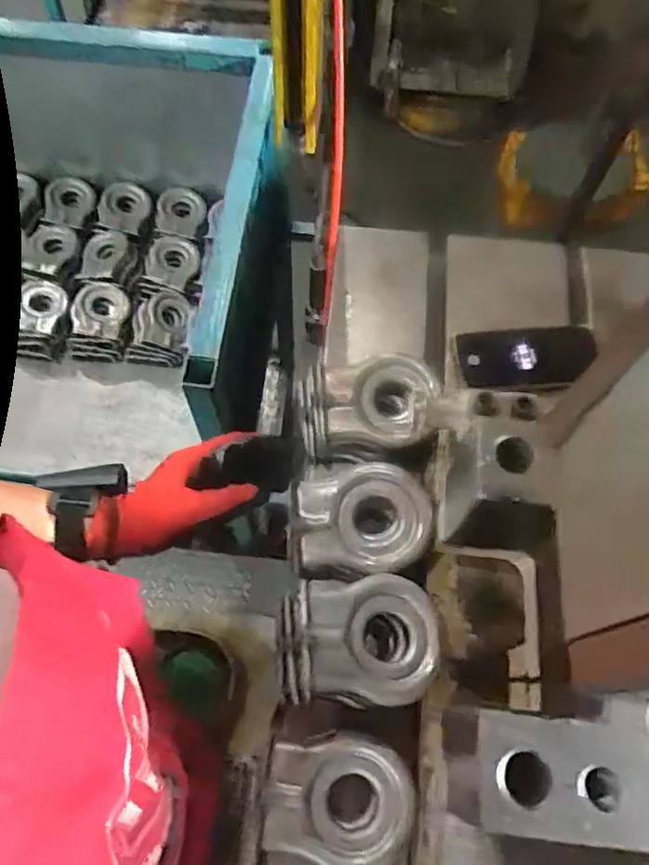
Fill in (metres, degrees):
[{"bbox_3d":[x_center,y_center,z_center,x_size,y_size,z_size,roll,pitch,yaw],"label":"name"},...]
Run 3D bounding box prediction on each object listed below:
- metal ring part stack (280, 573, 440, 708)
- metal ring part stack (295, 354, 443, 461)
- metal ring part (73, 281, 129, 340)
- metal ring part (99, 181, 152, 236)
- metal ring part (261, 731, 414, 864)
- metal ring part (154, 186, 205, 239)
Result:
[{"bbox_3d":[0.027,0.170,0.510,0.126,0.063,0.098,-3,65,-3],"label":"metal ring part stack"},{"bbox_3d":[0.044,-0.023,0.623,0.132,0.058,0.093,-6,66,-5],"label":"metal ring part stack"},{"bbox_3d":[-0.407,-0.221,1.126,0.097,0.019,0.112,7,65,1],"label":"metal ring part"},{"bbox_3d":[-0.385,-0.432,1.190,0.093,0.037,0.105,14,65,5],"label":"metal ring part"},{"bbox_3d":[0.010,0.286,0.484,0.112,0.023,0.093,9,65,2],"label":"metal ring part"},{"bbox_3d":[-0.279,-0.423,1.216,0.092,0.030,0.105,5,79,-9],"label":"metal ring part"}]

